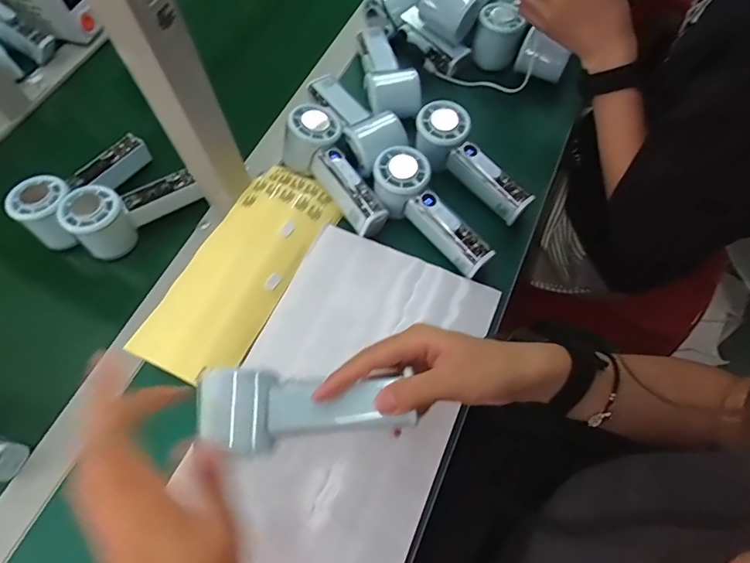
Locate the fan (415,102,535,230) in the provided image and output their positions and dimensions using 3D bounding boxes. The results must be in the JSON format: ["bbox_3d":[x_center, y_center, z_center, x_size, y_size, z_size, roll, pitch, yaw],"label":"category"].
[{"bbox_3d":[0.103,-0.128,0.492,0.055,0.040,0.151,-42,87,-17],"label":"fan"}]

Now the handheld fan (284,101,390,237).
[{"bbox_3d":[-0.040,-0.117,0.487,0.067,0.053,0.159,-33,82,-13],"label":"handheld fan"}]

